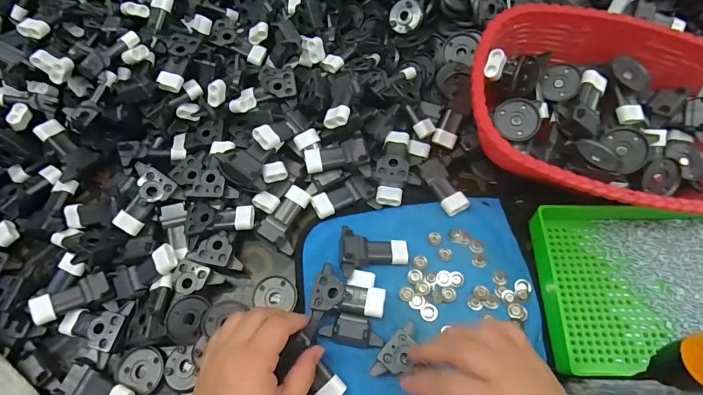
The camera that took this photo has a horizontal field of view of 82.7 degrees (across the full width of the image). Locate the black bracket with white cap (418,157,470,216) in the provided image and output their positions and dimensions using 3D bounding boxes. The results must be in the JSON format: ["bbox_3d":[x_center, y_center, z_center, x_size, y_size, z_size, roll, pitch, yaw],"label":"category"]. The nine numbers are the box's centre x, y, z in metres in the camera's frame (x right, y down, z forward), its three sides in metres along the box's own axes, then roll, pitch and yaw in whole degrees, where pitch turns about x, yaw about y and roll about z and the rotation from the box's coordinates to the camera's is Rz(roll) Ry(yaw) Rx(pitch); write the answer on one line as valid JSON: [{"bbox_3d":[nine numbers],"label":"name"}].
[{"bbox_3d":[0.094,-0.011,0.410,0.026,0.016,0.062,-24,65,-10],"label":"black bracket with white cap"}]

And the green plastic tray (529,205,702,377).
[{"bbox_3d":[0.290,0.074,0.351,0.234,0.034,0.142,-1,63,2],"label":"green plastic tray"}]

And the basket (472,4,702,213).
[{"bbox_3d":[0.249,-0.073,0.385,0.275,0.101,0.190,7,66,5],"label":"basket"}]

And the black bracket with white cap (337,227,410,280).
[{"bbox_3d":[0.021,0.054,0.380,0.064,0.022,0.045,5,63,5],"label":"black bracket with white cap"}]

